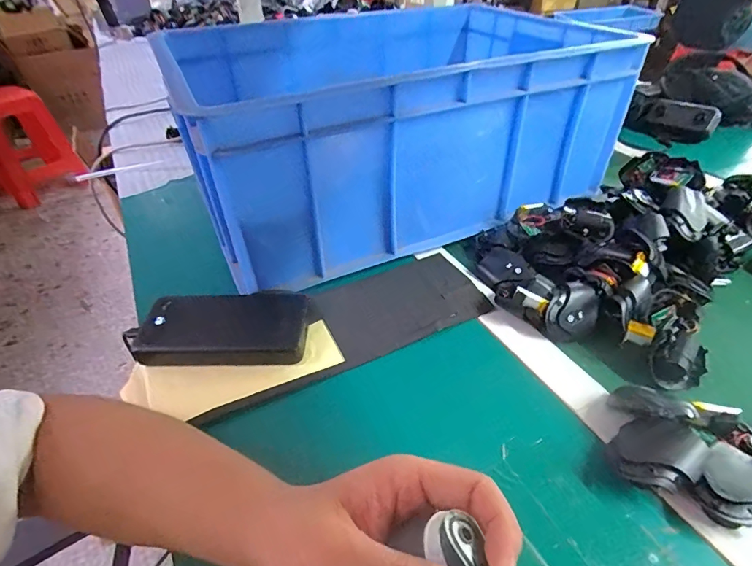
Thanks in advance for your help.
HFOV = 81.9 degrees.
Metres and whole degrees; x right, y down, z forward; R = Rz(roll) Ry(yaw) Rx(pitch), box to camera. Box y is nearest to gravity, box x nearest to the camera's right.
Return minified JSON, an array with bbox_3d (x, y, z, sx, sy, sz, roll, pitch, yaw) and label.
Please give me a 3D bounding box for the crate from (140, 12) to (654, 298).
[{"bbox_3d":[-0.001,-0.233,0.592,0.507,0.189,0.405,-20,42,-20],"label":"crate"}]

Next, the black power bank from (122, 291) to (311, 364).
[{"bbox_3d":[-0.147,0.041,0.405,0.161,0.026,0.070,-3,39,0],"label":"black power bank"}]

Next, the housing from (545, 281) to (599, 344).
[{"bbox_3d":[0.181,0.028,0.398,0.039,0.036,0.048,21,45,26],"label":"housing"}]

